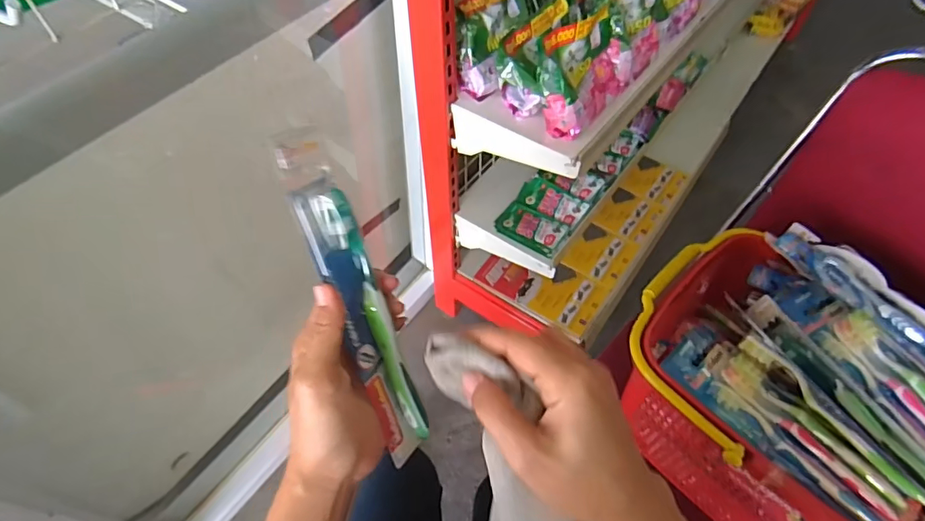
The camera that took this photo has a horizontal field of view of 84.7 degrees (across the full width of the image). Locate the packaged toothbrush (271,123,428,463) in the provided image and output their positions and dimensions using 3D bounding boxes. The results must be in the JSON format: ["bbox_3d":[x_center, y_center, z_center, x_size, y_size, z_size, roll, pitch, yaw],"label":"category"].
[{"bbox_3d":[-0.066,0.031,0.327,0.031,0.225,0.019,-23,19,-17],"label":"packaged toothbrush"}]

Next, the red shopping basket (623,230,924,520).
[{"bbox_3d":[0.390,0.176,0.566,0.428,0.238,0.282,36,61,21],"label":"red shopping basket"}]

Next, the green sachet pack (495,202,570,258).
[{"bbox_3d":[0.132,-0.061,0.955,0.127,0.019,0.079,30,59,18],"label":"green sachet pack"}]

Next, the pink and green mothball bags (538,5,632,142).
[{"bbox_3d":[0.175,-0.274,0.718,0.082,0.122,0.172,32,59,19],"label":"pink and green mothball bags"}]

